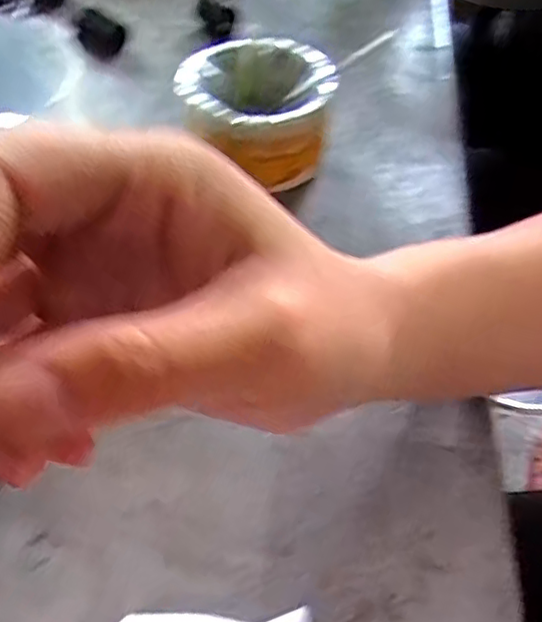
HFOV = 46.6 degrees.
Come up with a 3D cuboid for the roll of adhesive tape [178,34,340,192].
[{"bbox_3d":[-0.007,-0.114,0.371,0.085,0.049,0.090,2,52,-3],"label":"roll of adhesive tape"}]

